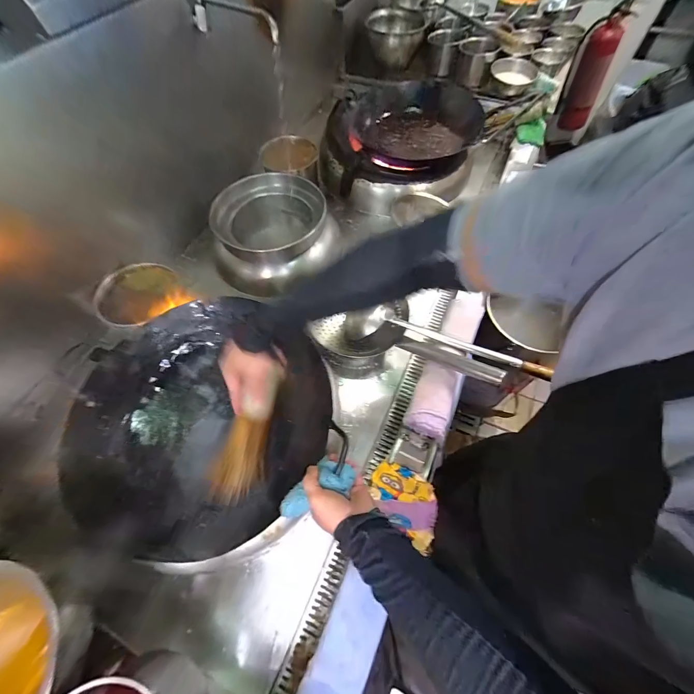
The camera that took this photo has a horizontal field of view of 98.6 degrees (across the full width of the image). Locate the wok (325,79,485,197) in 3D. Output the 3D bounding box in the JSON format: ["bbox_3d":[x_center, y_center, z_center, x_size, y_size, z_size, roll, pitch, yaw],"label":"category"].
[{"bbox_3d":[0.206,-0.759,1.048,0.484,0.133,0.515,12,64,9],"label":"wok"}]

